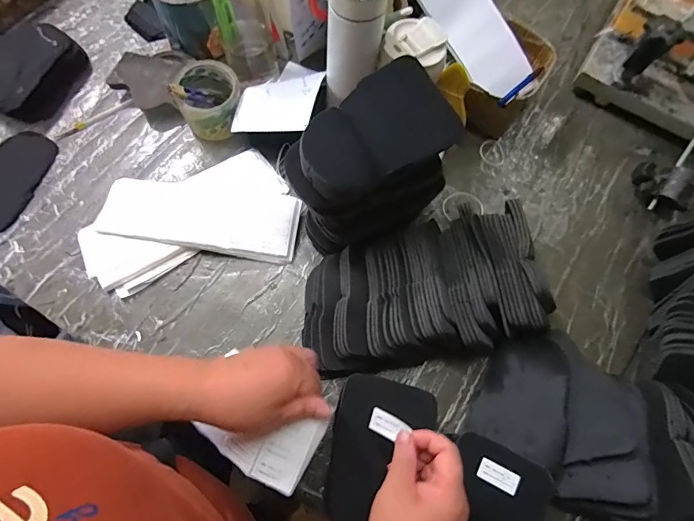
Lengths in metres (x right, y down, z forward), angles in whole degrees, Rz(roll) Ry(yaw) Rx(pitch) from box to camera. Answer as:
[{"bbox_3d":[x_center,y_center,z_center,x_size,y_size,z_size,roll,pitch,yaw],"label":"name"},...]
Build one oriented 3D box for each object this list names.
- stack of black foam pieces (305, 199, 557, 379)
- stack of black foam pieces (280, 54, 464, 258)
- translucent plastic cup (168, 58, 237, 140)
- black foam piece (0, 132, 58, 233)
[{"bbox_3d":[0.098,0.039,0.495,0.310,0.096,0.167,-14,74,-6],"label":"stack of black foam pieces"},{"bbox_3d":[0.023,-0.092,0.467,0.162,0.202,0.108,-35,77,-13],"label":"stack of black foam pieces"},{"bbox_3d":[-0.199,-0.235,0.581,0.086,0.064,0.094,0,73,-1],"label":"translucent plastic cup"},{"bbox_3d":[-0.479,-0.120,0.561,0.093,0.010,0.145,27,74,6],"label":"black foam piece"}]

